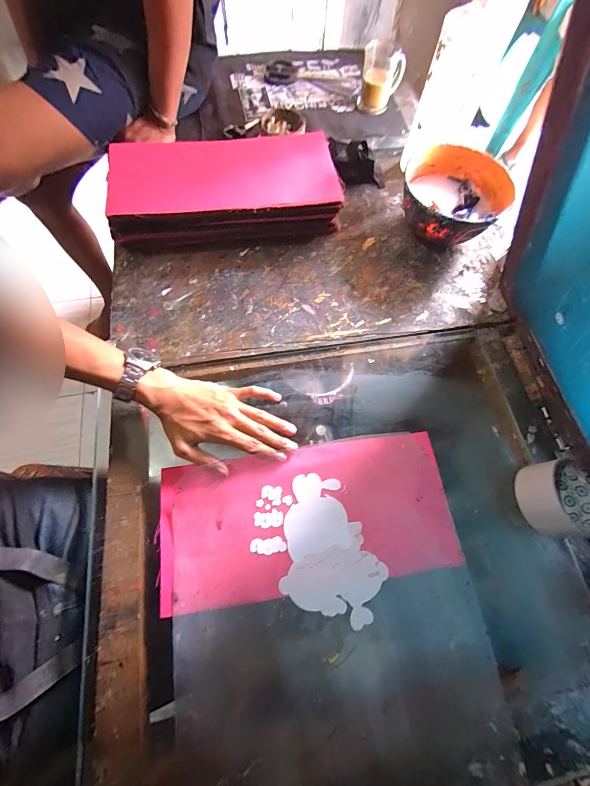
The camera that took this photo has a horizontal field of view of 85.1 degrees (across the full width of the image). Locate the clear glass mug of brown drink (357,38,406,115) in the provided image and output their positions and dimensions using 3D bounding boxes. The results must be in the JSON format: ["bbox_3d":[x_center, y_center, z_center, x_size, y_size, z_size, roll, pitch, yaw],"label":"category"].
[{"bbox_3d":[0.175,-0.641,0.656,0.081,0.094,0.060,17,70,5],"label":"clear glass mug of brown drink"}]

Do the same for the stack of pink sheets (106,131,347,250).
[{"bbox_3d":[-0.108,-0.337,0.539,0.349,0.081,0.161,-6,70,-4],"label":"stack of pink sheets"}]

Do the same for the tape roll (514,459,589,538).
[{"bbox_3d":[0.317,0.121,0.386,0.075,0.054,0.092,-9,70,-5],"label":"tape roll"}]

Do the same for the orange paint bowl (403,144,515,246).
[{"bbox_3d":[0.256,-0.314,0.539,0.158,0.087,0.154,1,69,-2],"label":"orange paint bowl"}]

